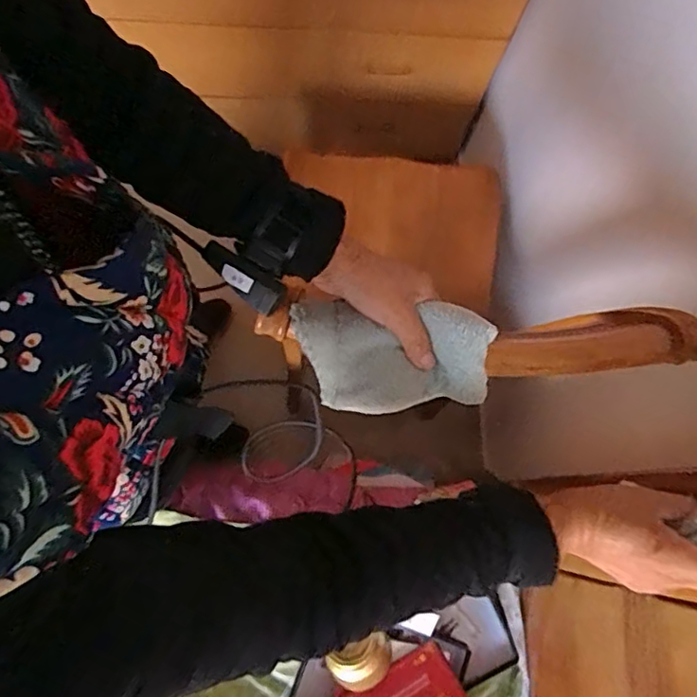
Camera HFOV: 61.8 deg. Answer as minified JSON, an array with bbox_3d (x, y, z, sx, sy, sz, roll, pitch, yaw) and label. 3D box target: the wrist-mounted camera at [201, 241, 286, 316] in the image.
[{"bbox_3d":[-0.081,-0.054,0.446,0.070,0.015,0.025,38,80,-16],"label":"wrist-mounted camera"}]

